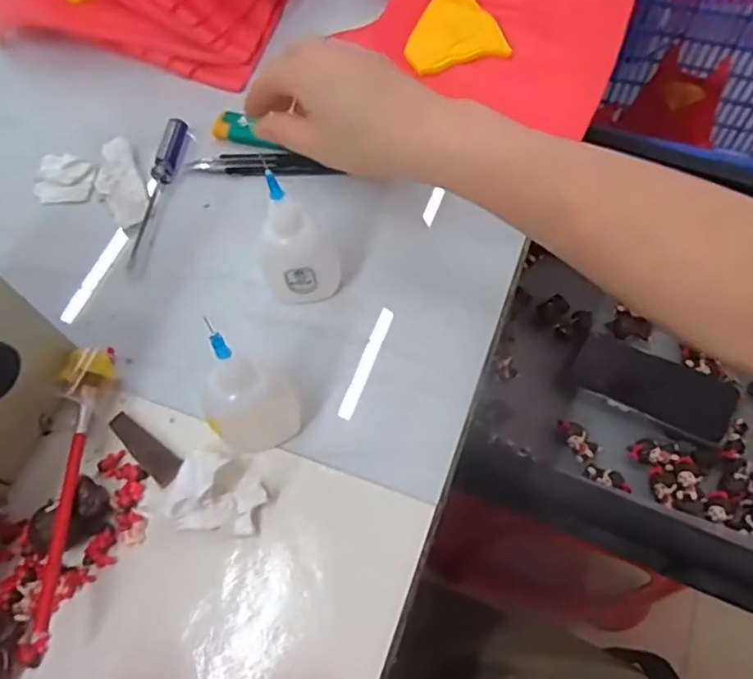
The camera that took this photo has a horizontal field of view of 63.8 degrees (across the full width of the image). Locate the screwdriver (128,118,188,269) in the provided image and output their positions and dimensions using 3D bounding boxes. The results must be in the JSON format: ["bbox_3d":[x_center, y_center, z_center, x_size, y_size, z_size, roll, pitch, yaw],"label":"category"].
[{"bbox_3d":[-0.150,-0.103,0.411,0.014,0.015,0.115,7,64,7],"label":"screwdriver"}]

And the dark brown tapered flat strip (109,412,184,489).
[{"bbox_3d":[-0.127,0.060,0.331,0.053,0.007,0.017,34,70,18],"label":"dark brown tapered flat strip"}]

